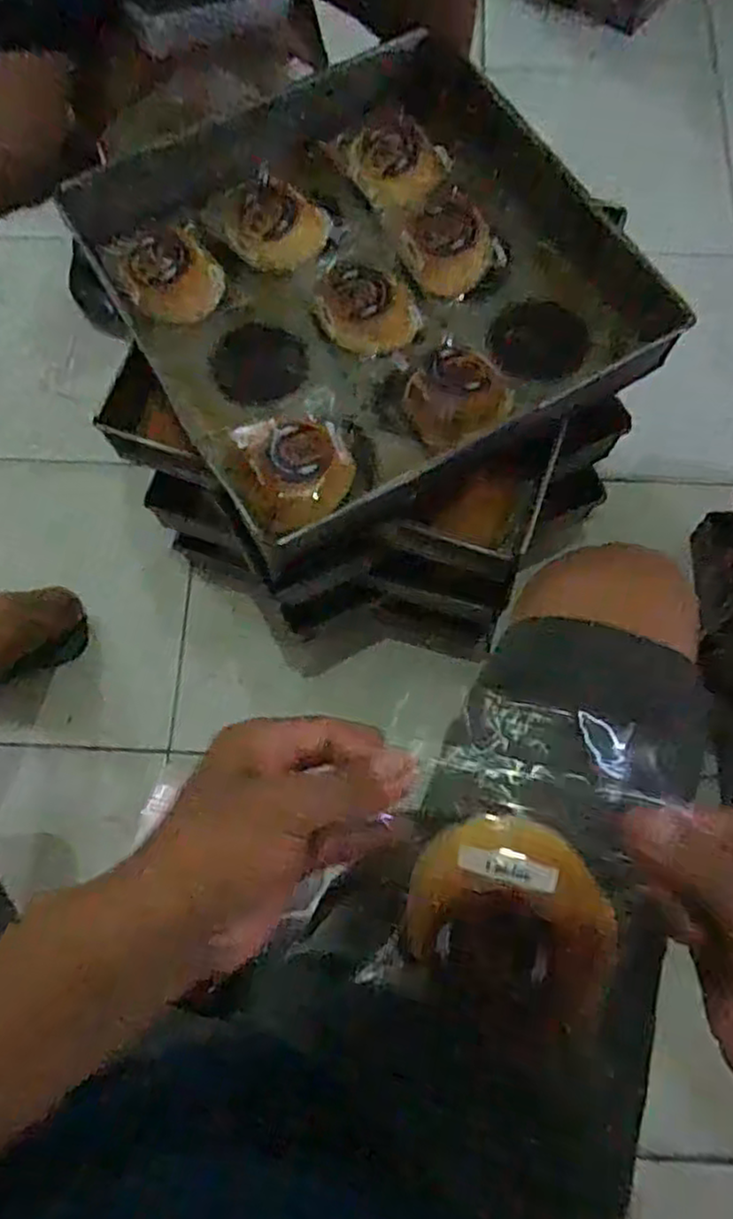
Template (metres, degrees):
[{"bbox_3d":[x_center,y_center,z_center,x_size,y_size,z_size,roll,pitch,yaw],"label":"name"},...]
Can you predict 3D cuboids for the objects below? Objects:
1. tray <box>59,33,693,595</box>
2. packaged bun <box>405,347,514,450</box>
[{"bbox_3d":[-0.009,-0.305,0.658,0.429,0.064,0.444,-29,75,-8],"label":"tray"},{"bbox_3d":[0.082,-0.183,0.616,0.089,0.036,0.081,0,73,1],"label":"packaged bun"}]

